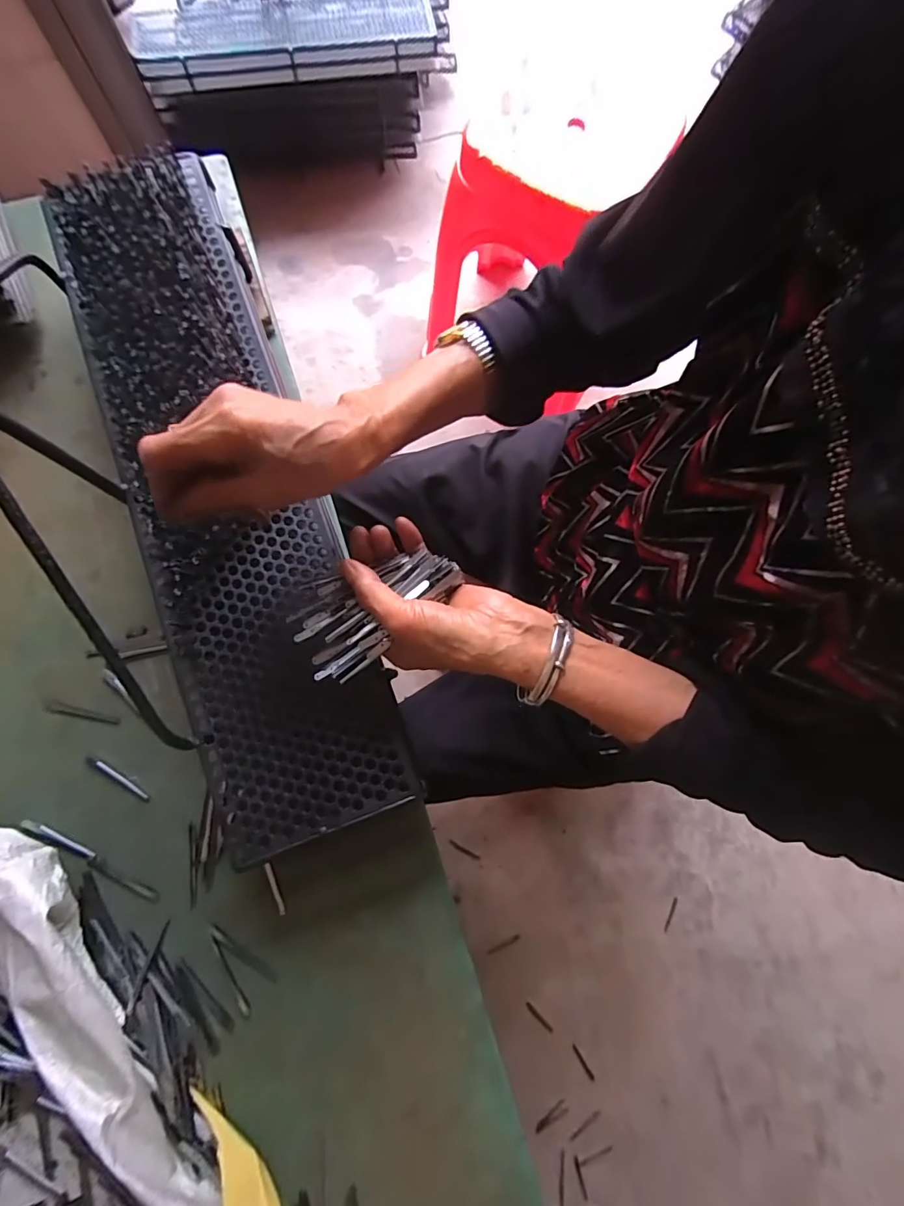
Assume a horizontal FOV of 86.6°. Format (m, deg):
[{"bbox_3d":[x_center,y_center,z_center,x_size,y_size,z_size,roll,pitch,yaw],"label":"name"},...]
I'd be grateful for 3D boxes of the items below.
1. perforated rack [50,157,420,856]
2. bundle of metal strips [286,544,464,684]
[{"bbox_3d":[-0.184,-0.102,0.385,0.144,0.034,0.572,-19,84,-5],"label":"perforated rack"},{"bbox_3d":[-0.055,-0.002,0.334,0.116,0.021,0.065,-37,82,-8],"label":"bundle of metal strips"}]

